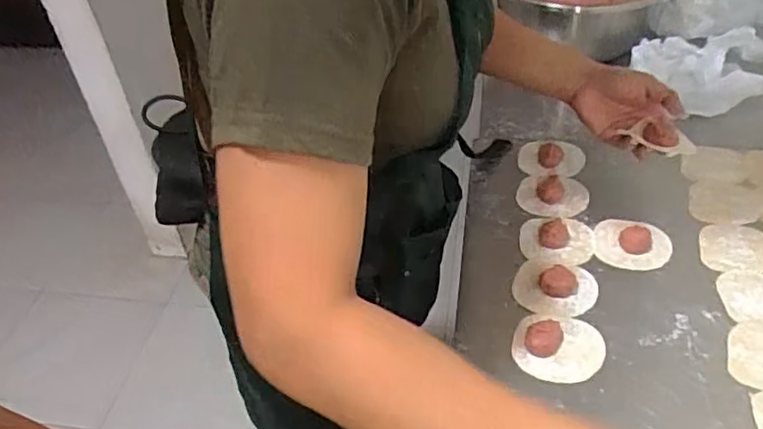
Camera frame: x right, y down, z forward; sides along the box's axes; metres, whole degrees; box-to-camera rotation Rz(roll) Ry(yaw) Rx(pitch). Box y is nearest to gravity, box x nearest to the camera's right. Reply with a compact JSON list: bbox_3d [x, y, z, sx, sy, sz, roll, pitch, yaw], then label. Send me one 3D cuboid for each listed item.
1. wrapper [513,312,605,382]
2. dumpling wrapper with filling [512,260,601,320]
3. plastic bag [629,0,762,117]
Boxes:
[{"bbox_3d":[0.172,0.124,0.595,0.085,0.026,0.072,6,42,12],"label":"wrapper"},{"bbox_3d":[0.184,0.076,0.649,0.083,0.017,0.068,9,43,15],"label":"dumpling wrapper with filling"},{"bbox_3d":[0.518,-0.261,0.891,0.224,0.138,0.348,21,47,27],"label":"plastic bag"}]

